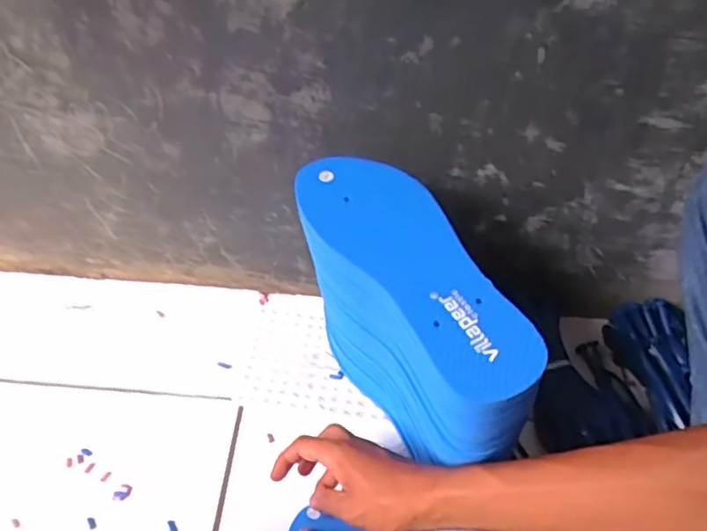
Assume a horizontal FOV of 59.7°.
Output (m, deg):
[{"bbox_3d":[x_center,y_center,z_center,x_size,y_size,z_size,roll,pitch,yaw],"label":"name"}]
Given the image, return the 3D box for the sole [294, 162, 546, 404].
[{"bbox_3d":[0.043,-0.008,0.444,0.081,0.016,0.237,-28,58,-21],"label":"sole"}]

